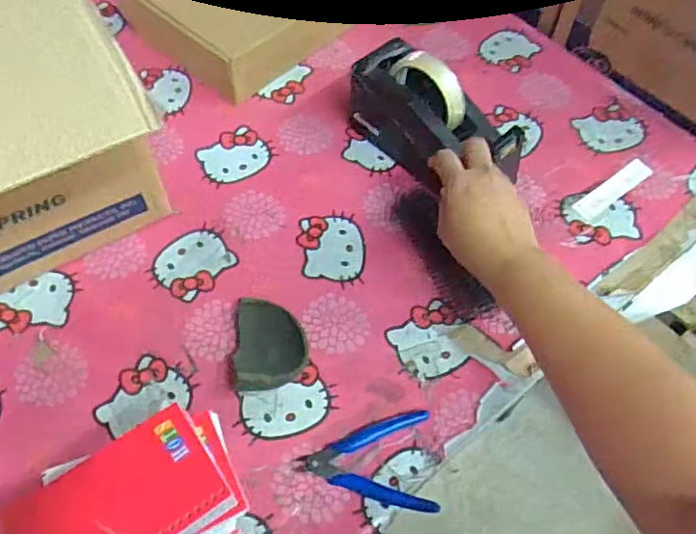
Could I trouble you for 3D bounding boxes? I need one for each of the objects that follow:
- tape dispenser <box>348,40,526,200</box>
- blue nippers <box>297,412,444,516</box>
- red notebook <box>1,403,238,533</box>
[{"bbox_3d":[0.088,-0.157,0.642,0.071,0.105,0.198,-39,67,-21],"label":"tape dispenser"},{"bbox_3d":[0.016,0.171,0.518,0.115,0.011,0.082,-1,60,-2],"label":"blue nippers"},{"bbox_3d":[-0.151,0.159,0.392,0.130,0.007,0.081,-31,70,-22],"label":"red notebook"}]

